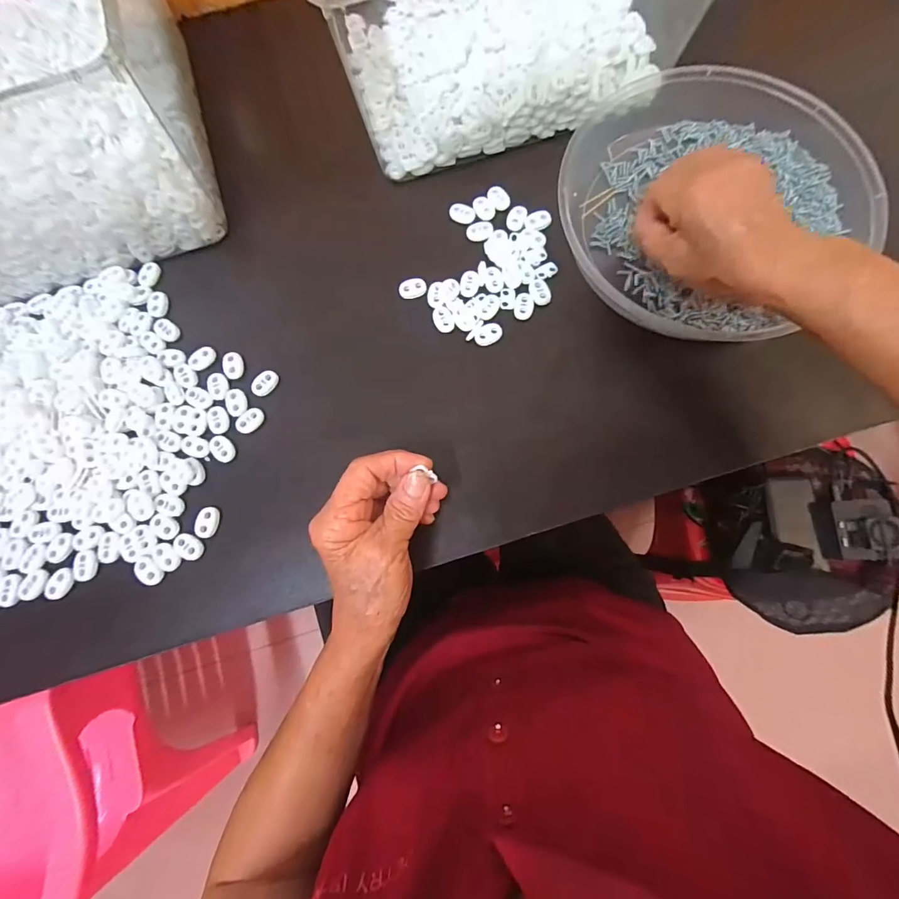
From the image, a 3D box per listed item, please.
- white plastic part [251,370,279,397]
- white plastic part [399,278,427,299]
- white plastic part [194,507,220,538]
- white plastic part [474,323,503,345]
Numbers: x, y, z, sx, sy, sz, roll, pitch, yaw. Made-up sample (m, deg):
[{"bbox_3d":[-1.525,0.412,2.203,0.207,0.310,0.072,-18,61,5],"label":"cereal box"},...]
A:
[{"bbox_3d":[-0.147,-0.053,0.323,0.023,0.006,0.014,-44,82,-7],"label":"white plastic part"},{"bbox_3d":[-0.031,-0.134,0.335,0.023,0.004,0.017,-20,80,-3],"label":"white plastic part"},{"bbox_3d":[-0.182,0.054,0.303,0.014,0.007,0.022,14,80,3],"label":"white plastic part"},{"bbox_3d":[0.032,-0.093,0.325,0.023,0.004,0.014,-32,80,-5],"label":"white plastic part"}]

